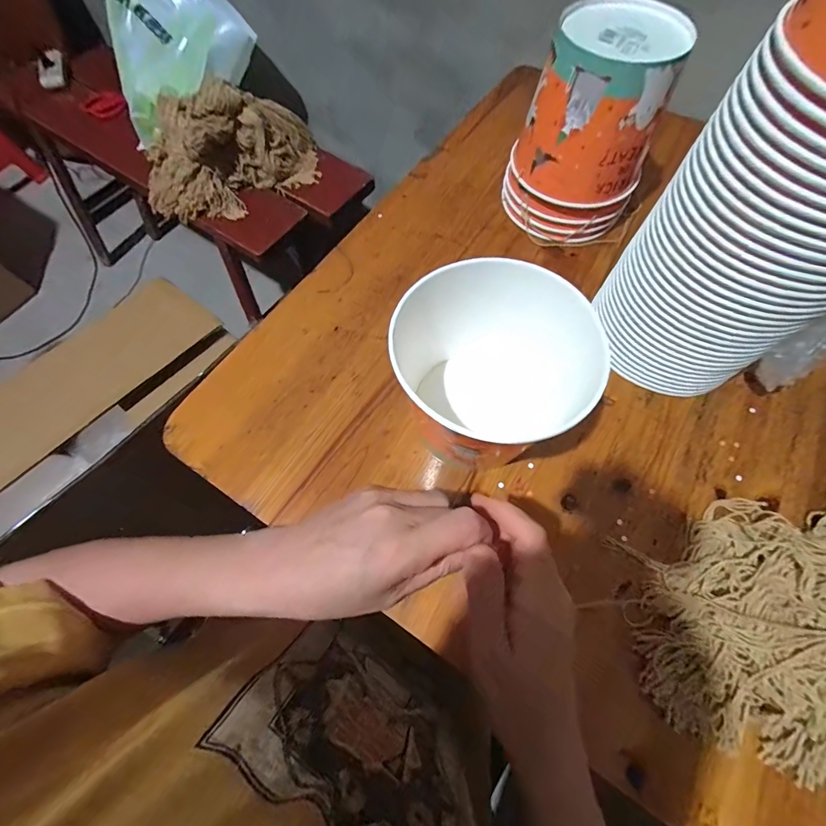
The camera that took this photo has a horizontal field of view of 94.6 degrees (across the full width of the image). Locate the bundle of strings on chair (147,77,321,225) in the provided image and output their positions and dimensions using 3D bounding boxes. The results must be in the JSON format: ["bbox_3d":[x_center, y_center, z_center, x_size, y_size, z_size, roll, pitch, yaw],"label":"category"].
[{"bbox_3d":[-0.378,-0.529,0.776,0.367,0.171,0.135,-20,68,-10],"label":"bundle of strings on chair"}]

